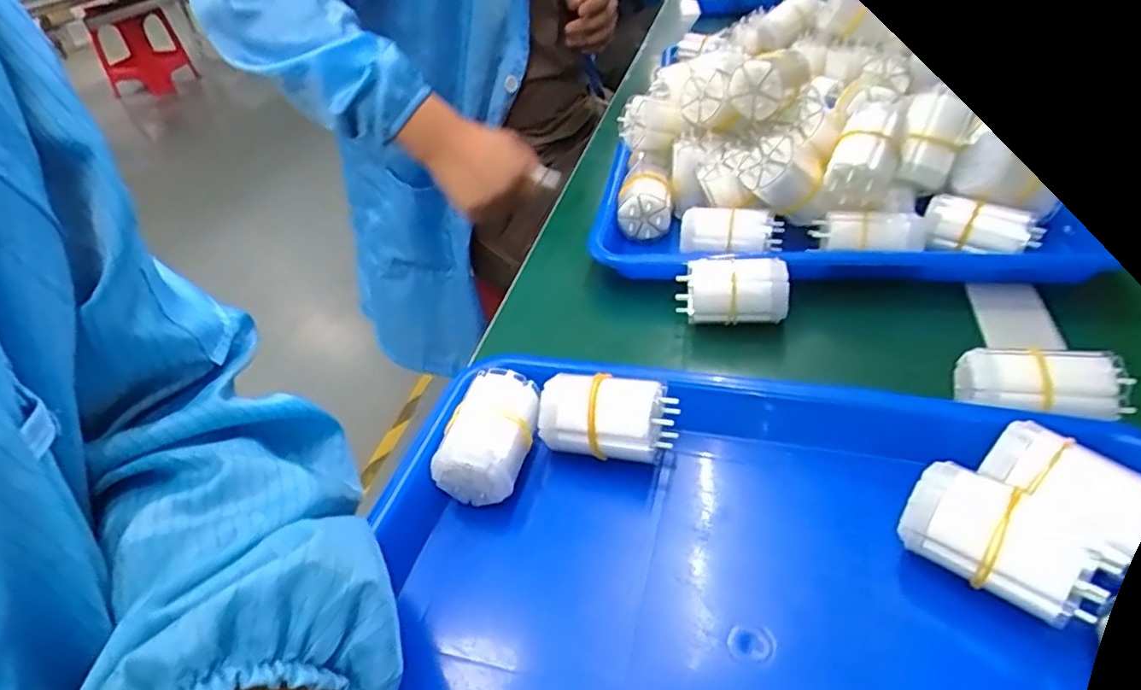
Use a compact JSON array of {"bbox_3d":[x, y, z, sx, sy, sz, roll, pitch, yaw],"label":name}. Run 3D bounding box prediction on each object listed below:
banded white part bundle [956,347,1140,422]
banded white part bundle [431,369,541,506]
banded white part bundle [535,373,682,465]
[{"bbox_3d":[0.218,0.016,0.296,0.061,0.017,0.030,8,42,17],"label":"banded white part bundle"},{"bbox_3d":[-0.038,0.043,0.315,0.037,0.033,0.060,8,42,17],"label":"banded white part bundle"},{"bbox_3d":[0.019,0.039,0.319,0.064,0.038,0.032,5,41,14],"label":"banded white part bundle"}]

